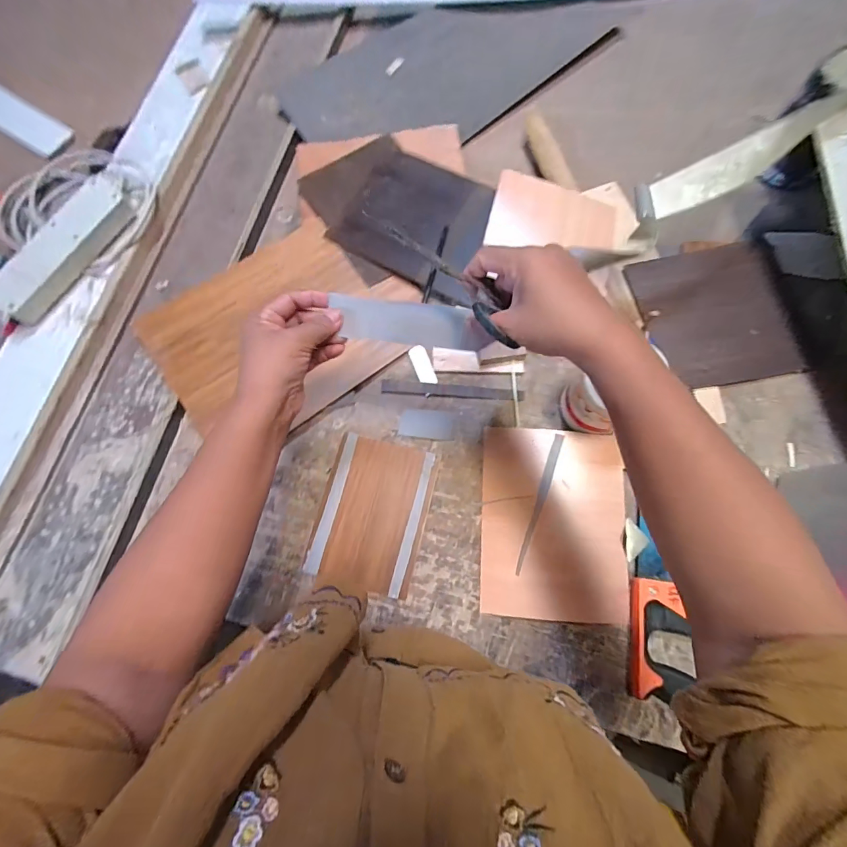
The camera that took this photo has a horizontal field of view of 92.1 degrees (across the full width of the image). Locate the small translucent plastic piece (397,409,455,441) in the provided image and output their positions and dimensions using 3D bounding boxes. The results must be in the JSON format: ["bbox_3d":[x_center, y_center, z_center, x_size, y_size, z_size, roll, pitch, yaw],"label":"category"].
[{"bbox_3d":[0.006,0.000,0.541,0.072,0.004,0.040,7,75,4],"label":"small translucent plastic piece"}]

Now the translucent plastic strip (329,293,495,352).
[{"bbox_3d":[-0.012,-0.090,0.375,0.143,0.039,0.007,9,31,8],"label":"translucent plastic strip"}]

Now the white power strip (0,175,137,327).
[{"bbox_3d":[-0.525,-0.253,0.589,0.062,0.040,0.238,31,78,10],"label":"white power strip"}]

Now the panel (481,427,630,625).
[{"bbox_3d":[0.156,0.118,0.496,0.166,0.011,0.221,1,78,8],"label":"panel"}]

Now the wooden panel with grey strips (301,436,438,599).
[{"bbox_3d":[-0.063,0.112,0.510,0.131,0.008,0.180,13,75,5],"label":"wooden panel with grey strips"}]

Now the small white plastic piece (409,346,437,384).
[{"bbox_3d":[-0.001,-0.080,0.561,0.023,0.004,0.061,-20,75,-4],"label":"small white plastic piece"}]

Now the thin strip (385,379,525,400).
[{"bbox_3d":[0.039,-0.044,0.549,0.189,0.005,0.018,4,75,3],"label":"thin strip"}]

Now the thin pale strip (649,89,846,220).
[{"bbox_3d":[0.445,-0.333,0.448,0.455,0.042,0.060,-23,74,-4],"label":"thin pale strip"}]

